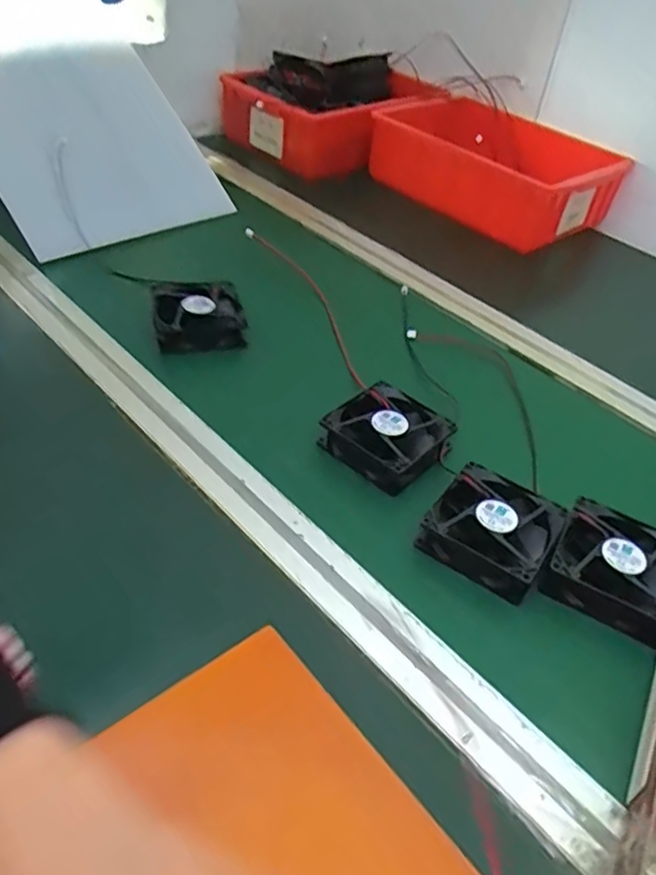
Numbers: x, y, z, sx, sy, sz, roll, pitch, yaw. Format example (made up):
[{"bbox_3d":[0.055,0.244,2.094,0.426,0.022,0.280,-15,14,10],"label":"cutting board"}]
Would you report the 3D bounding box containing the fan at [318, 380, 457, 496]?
[{"bbox_3d":[0.047,-0.003,0.523,0.084,0.026,0.082,30,45,24],"label":"fan"}]

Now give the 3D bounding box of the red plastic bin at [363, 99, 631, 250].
[{"bbox_3d":[0.214,-0.360,0.902,0.185,0.097,0.292,-29,52,-35],"label":"red plastic bin"}]

